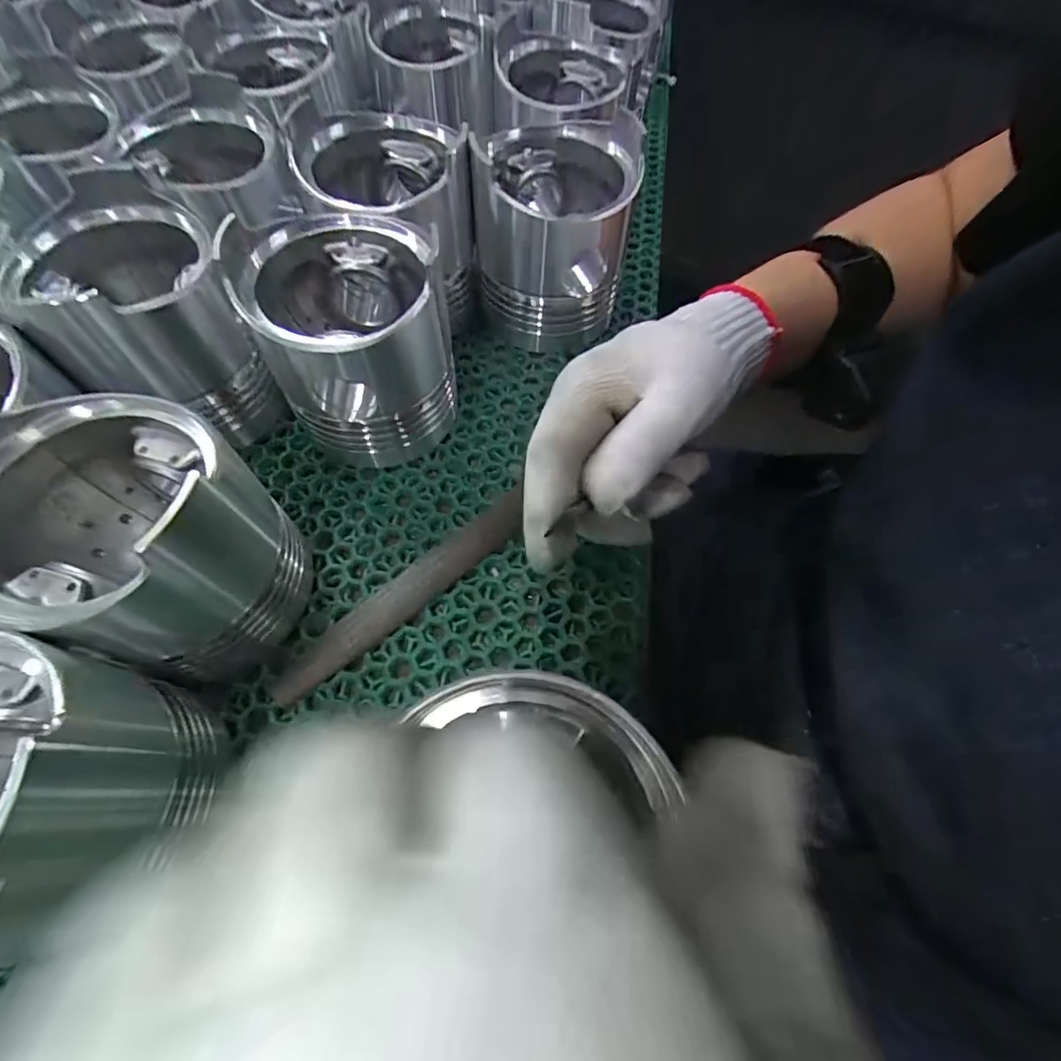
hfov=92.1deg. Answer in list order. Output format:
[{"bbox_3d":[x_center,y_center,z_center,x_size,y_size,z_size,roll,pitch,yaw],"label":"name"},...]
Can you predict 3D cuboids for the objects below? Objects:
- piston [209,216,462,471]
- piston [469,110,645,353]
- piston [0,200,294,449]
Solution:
[{"bbox_3d":[-0.084,-0.092,0.245,0.082,0.093,0.078,0,61,0],"label":"piston"},{"bbox_3d":[0.014,-0.161,0.286,0.080,0.093,0.084,7,61,4],"label":"piston"},{"bbox_3d":[-0.175,-0.092,0.245,0.078,0.096,0.072,-28,64,-14],"label":"piston"}]

